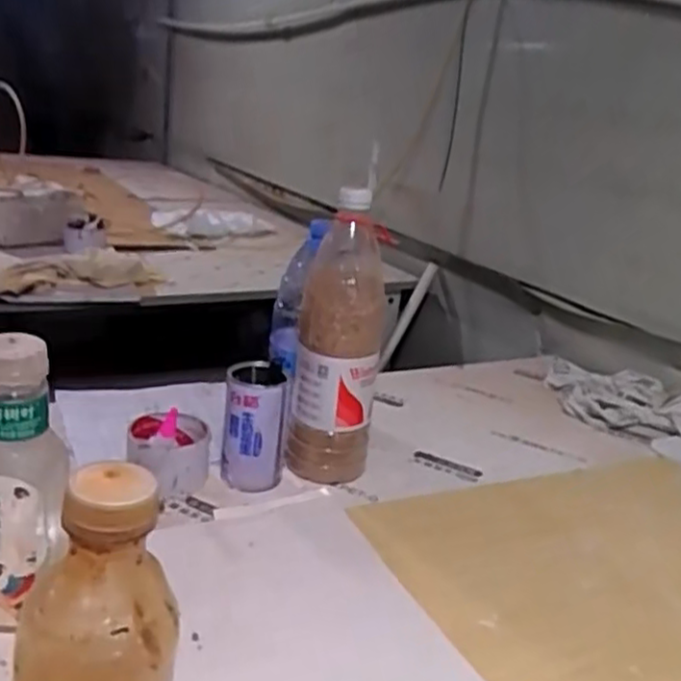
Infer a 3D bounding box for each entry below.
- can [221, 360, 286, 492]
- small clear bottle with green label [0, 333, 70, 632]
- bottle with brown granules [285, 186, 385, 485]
[{"bbox_3d":[-0.090,0.088,0.750,0.065,0.121,0.067,3,19,-12],"label":"can"},{"bbox_3d":[-0.219,0.101,0.485,0.065,0.200,0.064,-3,21,-26],"label":"small clear bottle with green label"},{"bbox_3d":[-0.004,0.014,0.748,0.087,0.300,0.075,12,19,15],"label":"bottle with brown granules"}]

